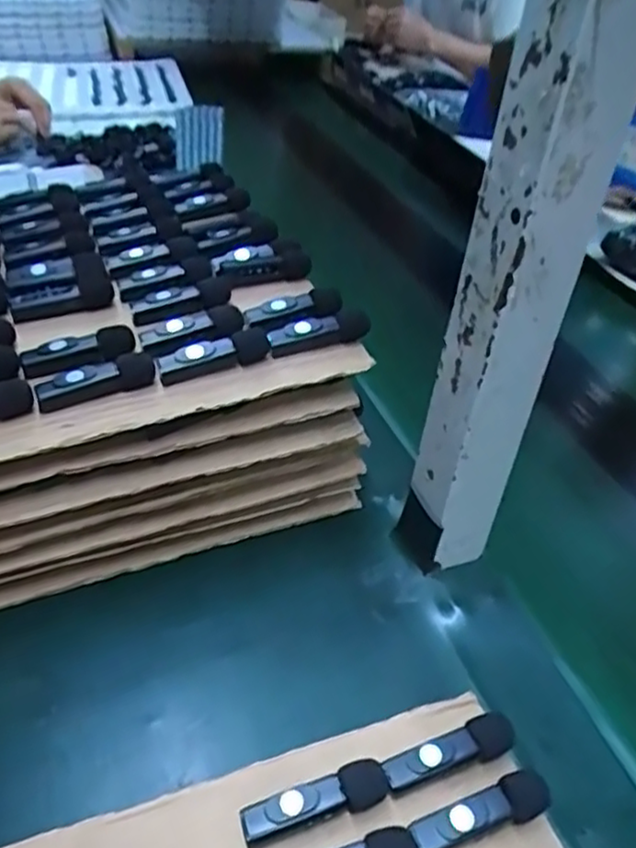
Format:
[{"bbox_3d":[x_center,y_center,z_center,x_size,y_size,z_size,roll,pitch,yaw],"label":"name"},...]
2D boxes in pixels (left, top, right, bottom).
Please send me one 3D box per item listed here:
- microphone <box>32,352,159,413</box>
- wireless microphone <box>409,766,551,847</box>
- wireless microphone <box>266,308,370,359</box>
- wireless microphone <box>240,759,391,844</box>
[{"bbox_3d":[-0.123,-0.025,0.379,0.064,0.017,0.014,-13,42,-25],"label":"microphone"},{"bbox_3d":[0.071,0.172,0.299,0.065,0.016,0.017,-9,40,-20],"label":"wireless microphone"},{"bbox_3d":[0.001,-0.056,0.415,0.063,0.019,0.012,-8,40,-19],"label":"wireless microphone"},{"bbox_3d":[-0.001,0.166,0.300,0.065,0.017,0.016,-9,40,-20],"label":"wireless microphone"}]

